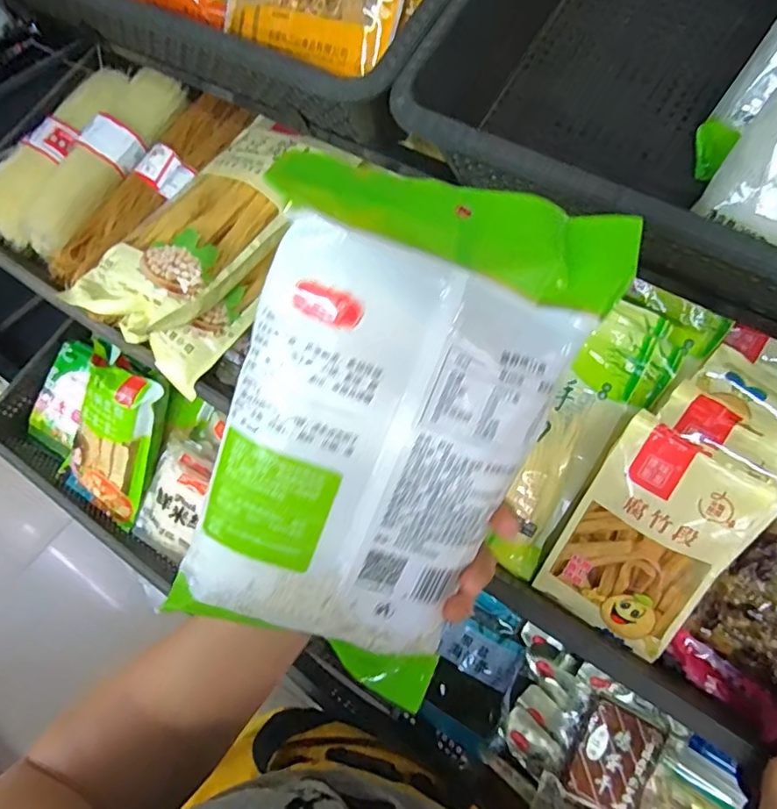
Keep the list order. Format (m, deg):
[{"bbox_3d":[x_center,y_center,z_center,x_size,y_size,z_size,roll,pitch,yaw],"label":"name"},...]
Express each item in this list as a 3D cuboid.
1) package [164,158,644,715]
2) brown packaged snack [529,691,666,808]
[{"bbox_3d":[-0.006,0.033,0.244,0.138,0.248,0.033,17,19,-7],"label":"package"},{"bbox_3d":[0.221,0.387,0.556,0.095,0.030,0.129,29,87,14],"label":"brown packaged snack"}]

